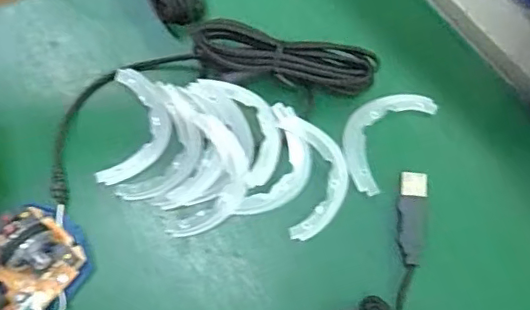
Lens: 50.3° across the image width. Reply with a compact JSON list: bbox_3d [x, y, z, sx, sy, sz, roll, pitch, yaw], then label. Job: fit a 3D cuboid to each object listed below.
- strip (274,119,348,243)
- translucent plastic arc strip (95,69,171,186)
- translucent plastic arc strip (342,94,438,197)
[{"bbox_3d":[0.026,0.010,0.292,0.033,0.008,0.062,-6,75,-3],"label":"strip"},{"bbox_3d":[-0.069,-0.014,0.305,0.034,0.005,0.063,8,75,1],"label":"translucent plastic arc strip"},{"bbox_3d":[0.061,-0.012,0.301,0.034,0.004,0.062,35,77,8],"label":"translucent plastic arc strip"}]

